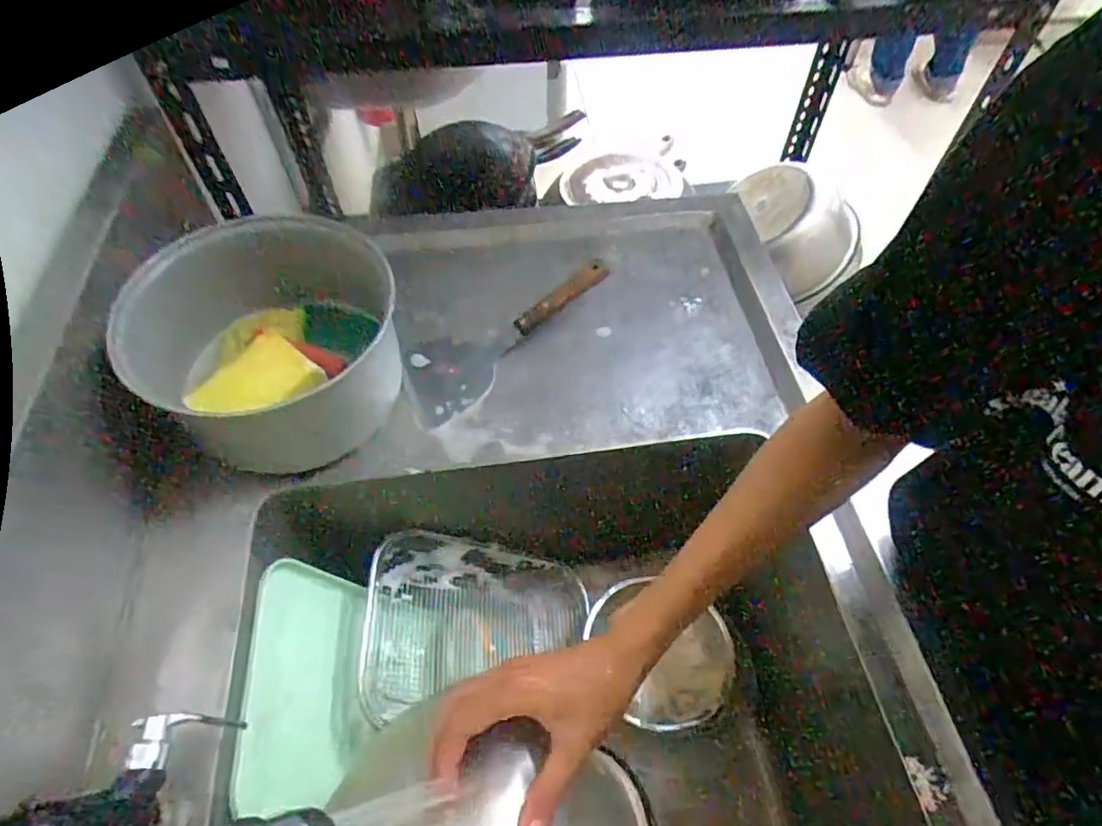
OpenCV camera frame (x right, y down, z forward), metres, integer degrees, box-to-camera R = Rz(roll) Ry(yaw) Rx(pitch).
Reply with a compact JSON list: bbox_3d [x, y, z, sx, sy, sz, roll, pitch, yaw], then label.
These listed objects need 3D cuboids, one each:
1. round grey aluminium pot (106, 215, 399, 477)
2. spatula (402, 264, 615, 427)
[{"bbox_3d":[-0.263,-0.066,0.587,0.210,0.116,0.226,0,55,0],"label":"round grey aluminium pot"},{"bbox_3d":[-0.046,-0.086,0.649,0.255,0.034,0.099,-34,61,-7],"label":"spatula"}]

